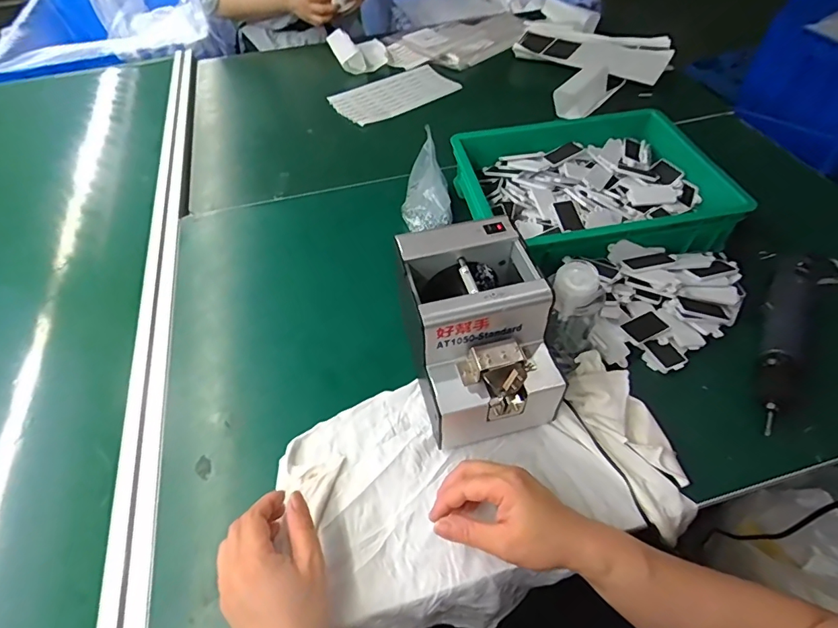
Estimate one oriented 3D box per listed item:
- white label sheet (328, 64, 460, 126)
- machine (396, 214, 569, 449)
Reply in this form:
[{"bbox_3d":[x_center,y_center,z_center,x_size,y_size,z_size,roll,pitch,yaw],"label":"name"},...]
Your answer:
[{"bbox_3d":[-0.052,-0.462,0.970,0.252,0.012,0.149,-25,54,-17],"label":"white label sheet"},{"bbox_3d":[0.060,0.020,0.489,0.123,0.151,0.171,-12,51,-7],"label":"machine"}]

